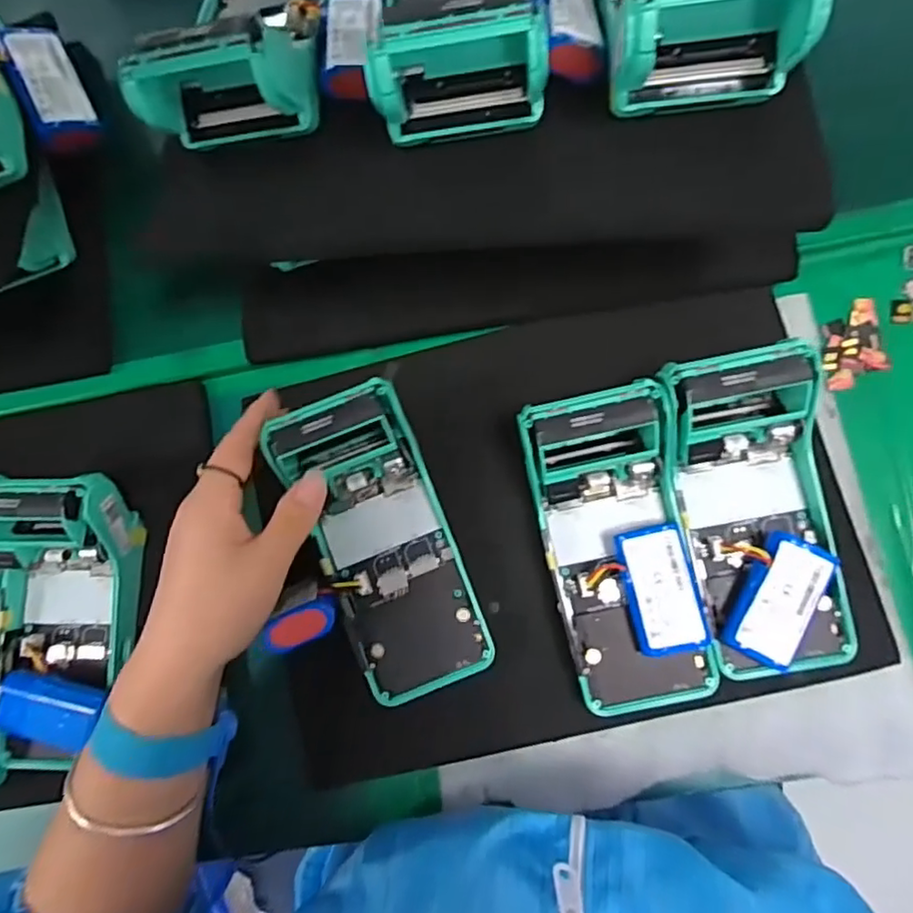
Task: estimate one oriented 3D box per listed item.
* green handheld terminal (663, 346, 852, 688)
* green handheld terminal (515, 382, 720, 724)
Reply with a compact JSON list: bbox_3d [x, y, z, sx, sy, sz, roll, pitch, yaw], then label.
[{"bbox_3d":[0.161,0.028,0.333,0.078,0.049,0.168,-10,94,4],"label":"green handheld terminal"},{"bbox_3d":[0.088,0.052,0.336,0.073,0.069,0.165,-14,82,3],"label":"green handheld terminal"}]

